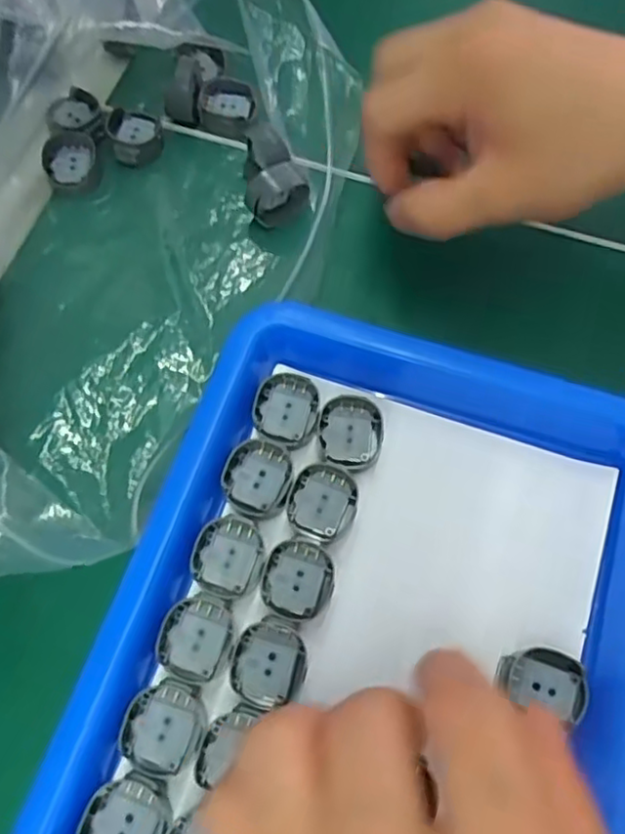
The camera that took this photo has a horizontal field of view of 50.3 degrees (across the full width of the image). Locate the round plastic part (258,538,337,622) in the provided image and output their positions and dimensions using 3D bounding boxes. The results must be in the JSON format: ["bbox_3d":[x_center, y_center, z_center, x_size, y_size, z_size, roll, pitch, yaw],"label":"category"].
[{"bbox_3d":[-0.005,0.058,0.237,0.025,0.004,0.027,0,68,-1],"label":"round plastic part"}]

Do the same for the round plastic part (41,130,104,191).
[{"bbox_3d":[-0.116,-0.123,0.321,0.026,0.007,0.031,-12,68,-6],"label":"round plastic part"}]

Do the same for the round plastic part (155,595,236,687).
[{"bbox_3d":[-0.040,0.075,0.228,0.025,0.004,0.028,19,69,7],"label":"round plastic part"}]

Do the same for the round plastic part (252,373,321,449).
[{"bbox_3d":[-0.010,-0.004,0.261,0.025,0.004,0.029,14,68,5],"label":"round plastic part"}]

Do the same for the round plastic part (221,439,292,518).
[{"bbox_3d":[-0.021,0.023,0.249,0.025,0.004,0.028,15,68,5],"label":"round plastic part"}]

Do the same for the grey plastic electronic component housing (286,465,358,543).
[{"bbox_3d":[0.004,0.032,0.249,0.024,0.004,0.028,19,69,7],"label":"grey plastic electronic component housing"}]

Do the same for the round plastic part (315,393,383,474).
[{"bbox_3d":[0.015,0.006,0.258,0.025,0.005,0.029,8,68,2],"label":"round plastic part"}]

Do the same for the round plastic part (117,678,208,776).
[{"bbox_3d":[-0.049,0.101,0.218,0.025,0.004,0.028,21,69,8],"label":"round plastic part"}]

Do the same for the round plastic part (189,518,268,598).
[{"bbox_3d":[-0.030,0.050,0.240,0.028,0.004,0.028,1,67,-2],"label":"round plastic part"}]

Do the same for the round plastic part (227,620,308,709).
[{"bbox_3d":[-0.015,0.084,0.225,0.024,0.004,0.026,0,68,-1],"label":"round plastic part"}]

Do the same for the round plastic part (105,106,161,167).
[{"bbox_3d":[-0.087,-0.139,0.327,0.025,0.012,0.032,-18,69,-8],"label":"round plastic part"}]

